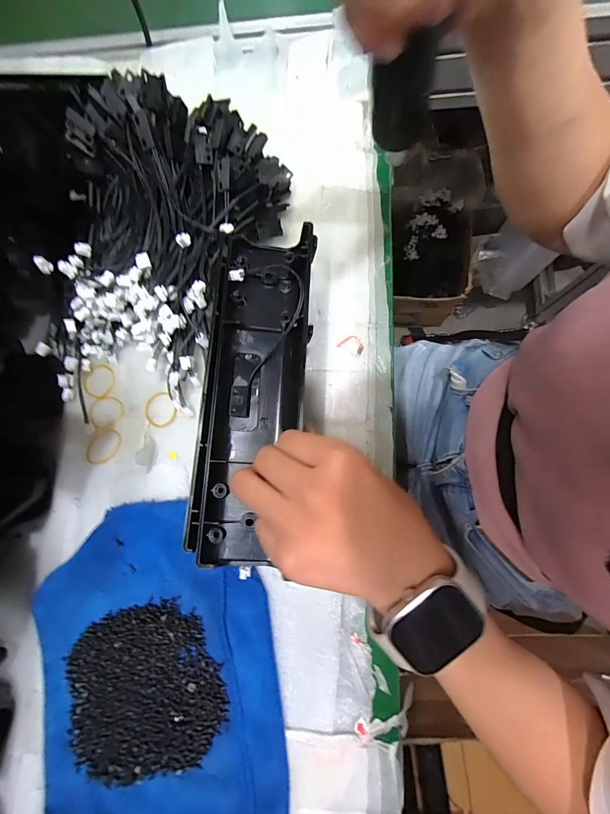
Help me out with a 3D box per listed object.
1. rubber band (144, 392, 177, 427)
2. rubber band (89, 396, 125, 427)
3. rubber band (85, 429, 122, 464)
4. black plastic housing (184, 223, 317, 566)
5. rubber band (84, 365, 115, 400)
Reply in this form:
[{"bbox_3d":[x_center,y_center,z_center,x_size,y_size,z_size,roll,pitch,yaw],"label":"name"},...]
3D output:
[{"bbox_3d":[-0.128,0.003,0.296,0.026,0.004,0.031,-33,81,-6],"label":"rubber band"},{"bbox_3d":[-0.176,0.003,0.299,0.031,0.004,0.028,-18,80,-4],"label":"rubber band"},{"bbox_3d":[-0.174,0.035,0.293,0.025,0.004,0.035,37,81,6],"label":"rubber band"},{"bbox_3d":[-0.041,-0.014,0.250,0.077,0.034,0.242,9,81,1],"label":"black plastic housing"},{"bbox_3d":[-0.185,-0.024,0.304,0.030,0.004,0.030,0,79,-1],"label":"rubber band"}]

